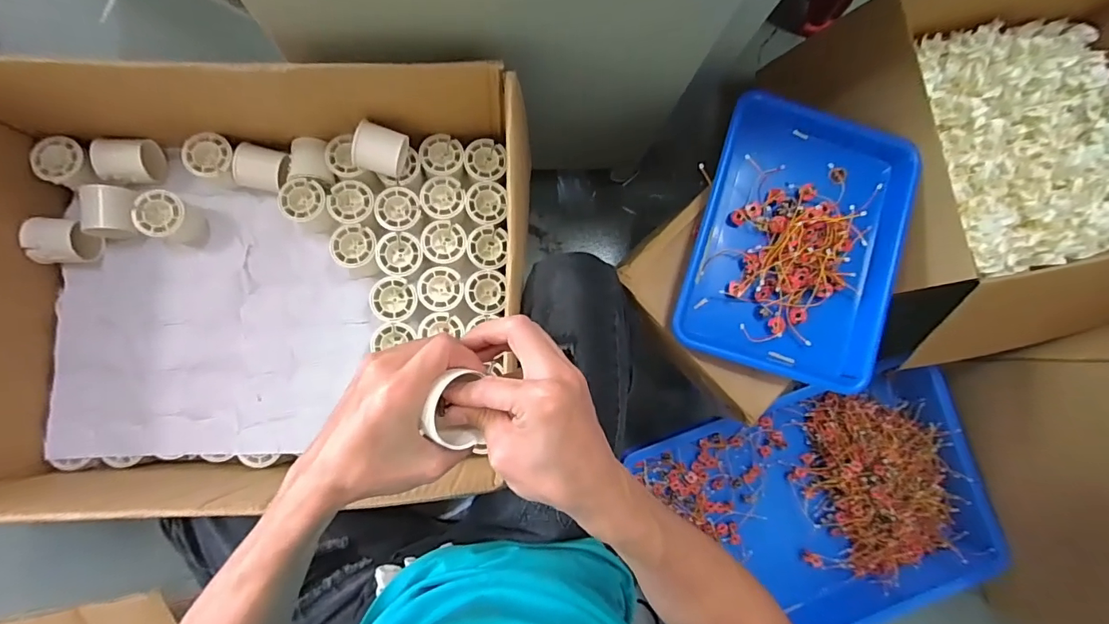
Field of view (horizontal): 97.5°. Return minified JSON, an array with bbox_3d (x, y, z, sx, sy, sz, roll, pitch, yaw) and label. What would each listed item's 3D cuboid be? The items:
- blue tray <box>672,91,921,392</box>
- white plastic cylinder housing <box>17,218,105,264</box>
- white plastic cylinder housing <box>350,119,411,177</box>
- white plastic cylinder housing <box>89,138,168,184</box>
[{"bbox_3d":[0.308,-0.096,0.610,0.256,0.038,0.351,16,84,-3],"label":"blue tray"},{"bbox_3d":[-0.588,-0.083,0.581,0.058,0.045,0.054,13,84,-4],"label":"white plastic cylinder housing"},{"bbox_3d":[-0.204,-0.188,0.575,0.051,0.051,0.053,17,84,-3],"label":"white plastic cylinder housing"},{"bbox_3d":[-0.522,-0.183,0.598,0.058,0.042,0.053,-8,86,-5],"label":"white plastic cylinder housing"}]

